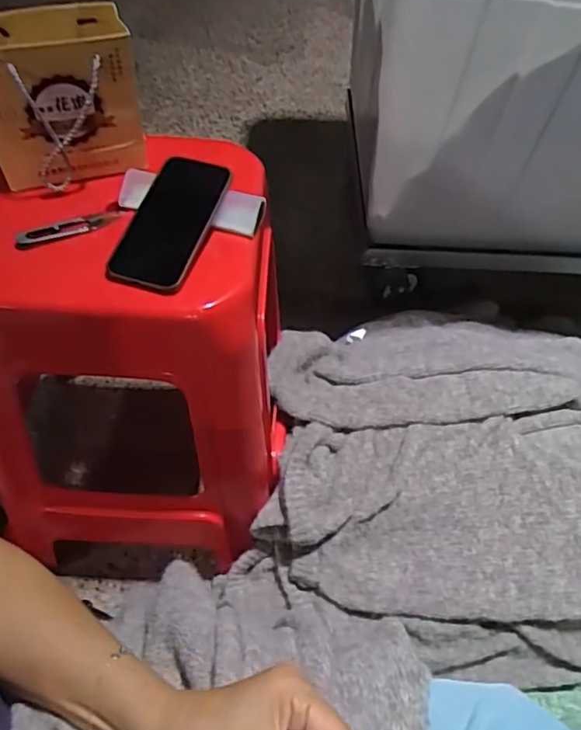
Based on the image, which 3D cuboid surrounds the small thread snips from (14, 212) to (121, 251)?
[{"bbox_3d":[-0.225,-0.139,0.612,0.104,0.005,0.023,-22,70,-25],"label":"small thread snips"}]

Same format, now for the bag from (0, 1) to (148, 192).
[{"bbox_3d":[-0.239,-0.272,0.619,0.152,0.149,0.085,-21,56,-20],"label":"bag"}]

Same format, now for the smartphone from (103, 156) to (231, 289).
[{"bbox_3d":[-0.122,-0.142,0.599,0.089,0.015,0.152,15,66,19],"label":"smartphone"}]

